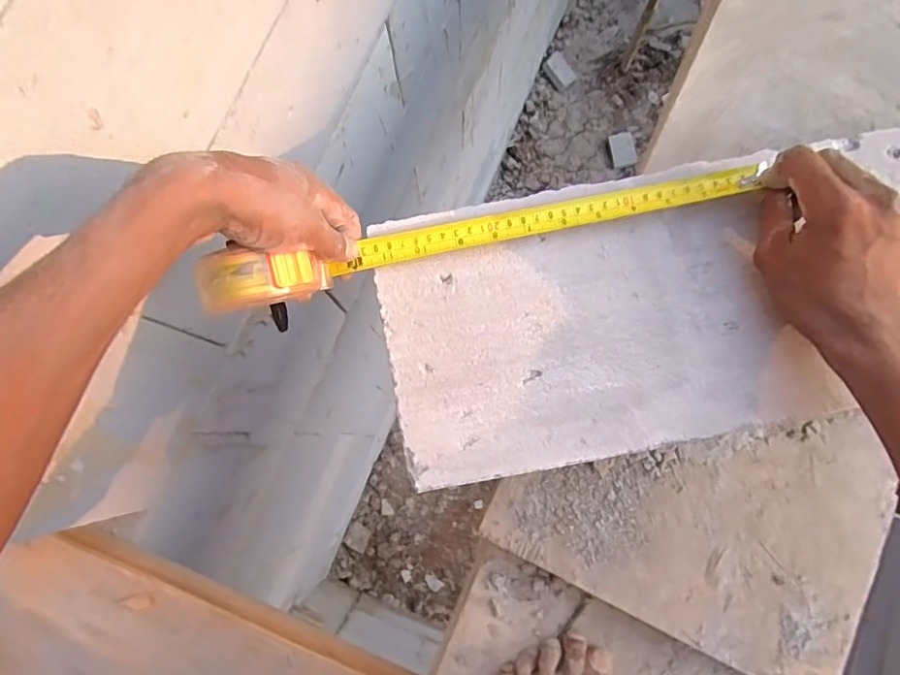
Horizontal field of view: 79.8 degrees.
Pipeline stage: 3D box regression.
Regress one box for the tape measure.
[{"bbox_3d":[0.027,-0.072,0.380,0.387,0.059,0.047,-14,79,-8],"label":"tape measure"}]

